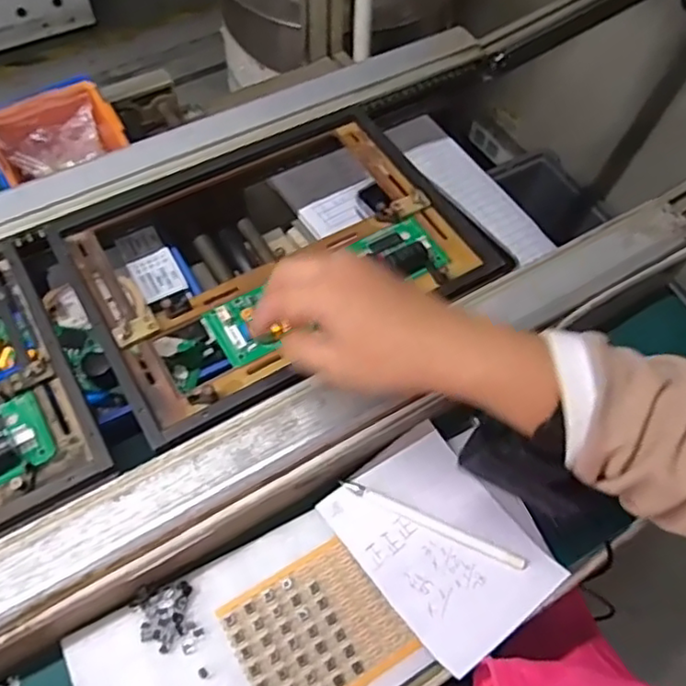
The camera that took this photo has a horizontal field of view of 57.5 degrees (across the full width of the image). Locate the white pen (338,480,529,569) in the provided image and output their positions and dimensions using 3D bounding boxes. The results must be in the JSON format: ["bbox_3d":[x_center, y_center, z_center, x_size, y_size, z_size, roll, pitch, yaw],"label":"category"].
[{"bbox_3d":[0.061,0.123,0.428,0.132,0.008,0.010,22,61,11],"label":"white pen"}]

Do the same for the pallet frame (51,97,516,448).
[{"bbox_3d":[-0.056,-0.082,0.506,0.302,0.026,0.240,-27,64,-17],"label":"pallet frame"}]

